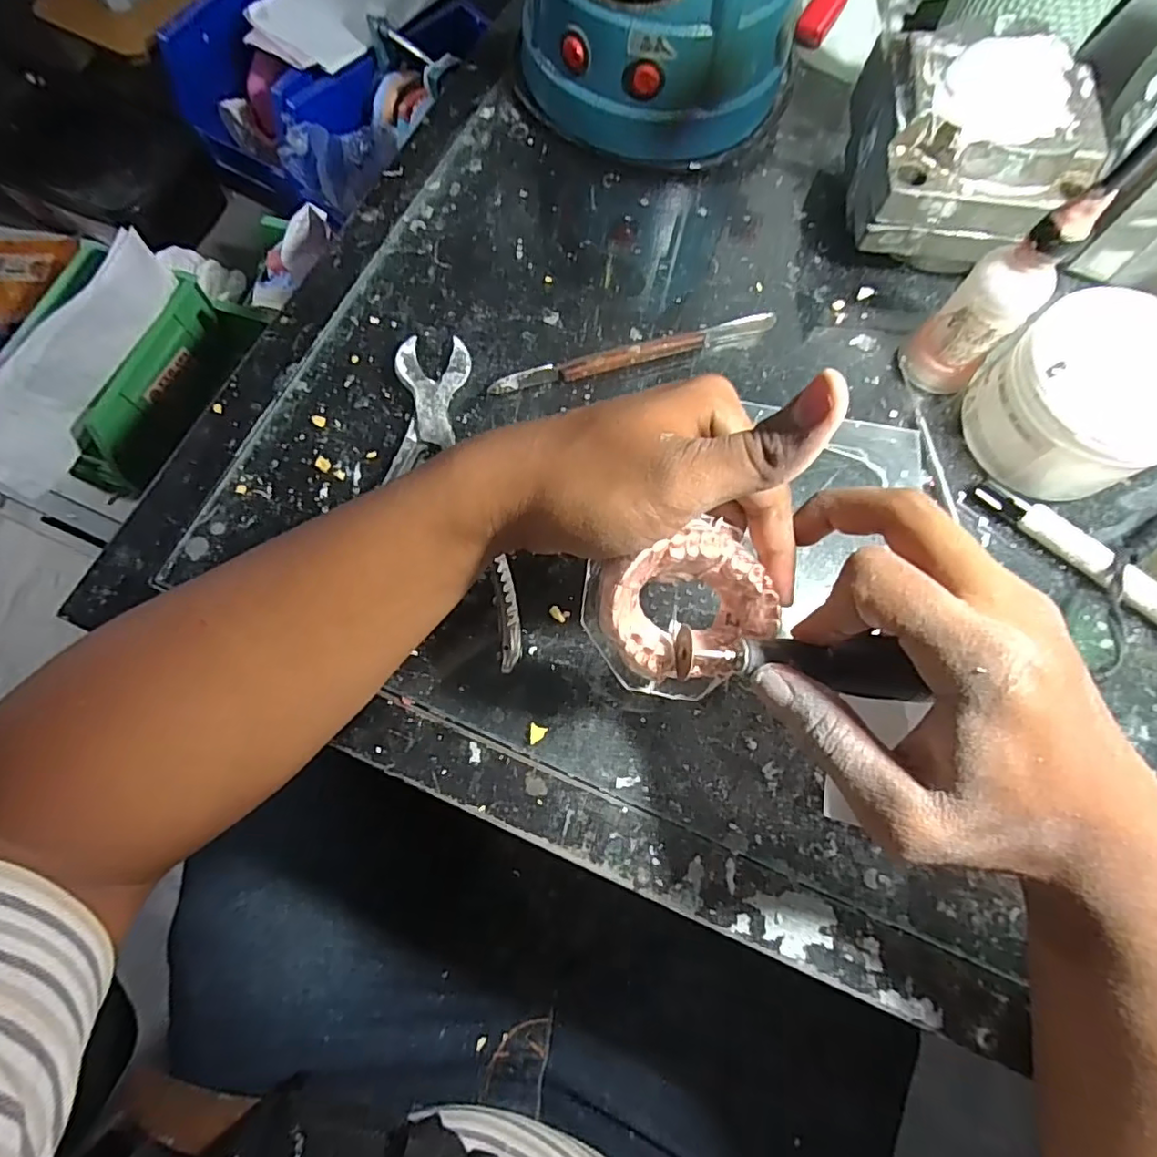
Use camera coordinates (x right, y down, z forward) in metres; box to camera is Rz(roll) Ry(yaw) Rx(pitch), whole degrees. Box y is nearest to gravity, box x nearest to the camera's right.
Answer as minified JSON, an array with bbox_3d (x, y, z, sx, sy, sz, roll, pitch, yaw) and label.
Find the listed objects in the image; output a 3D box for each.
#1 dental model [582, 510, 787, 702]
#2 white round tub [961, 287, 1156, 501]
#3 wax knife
[{"bbox_3d":[0.042,0.010,0.246,0.074,0.028,0.084,-48,122,-7],"label":"dental model"},{"bbox_3d":[0.269,-0.098,0.316,0.099,0.065,0.094,0,74,-1],"label":"white round tub"},{"bbox_3d":[0.033,-0.130,0.347,0.170,0.012,0.012,-18,75,-6],"label":"wax knife"}]

